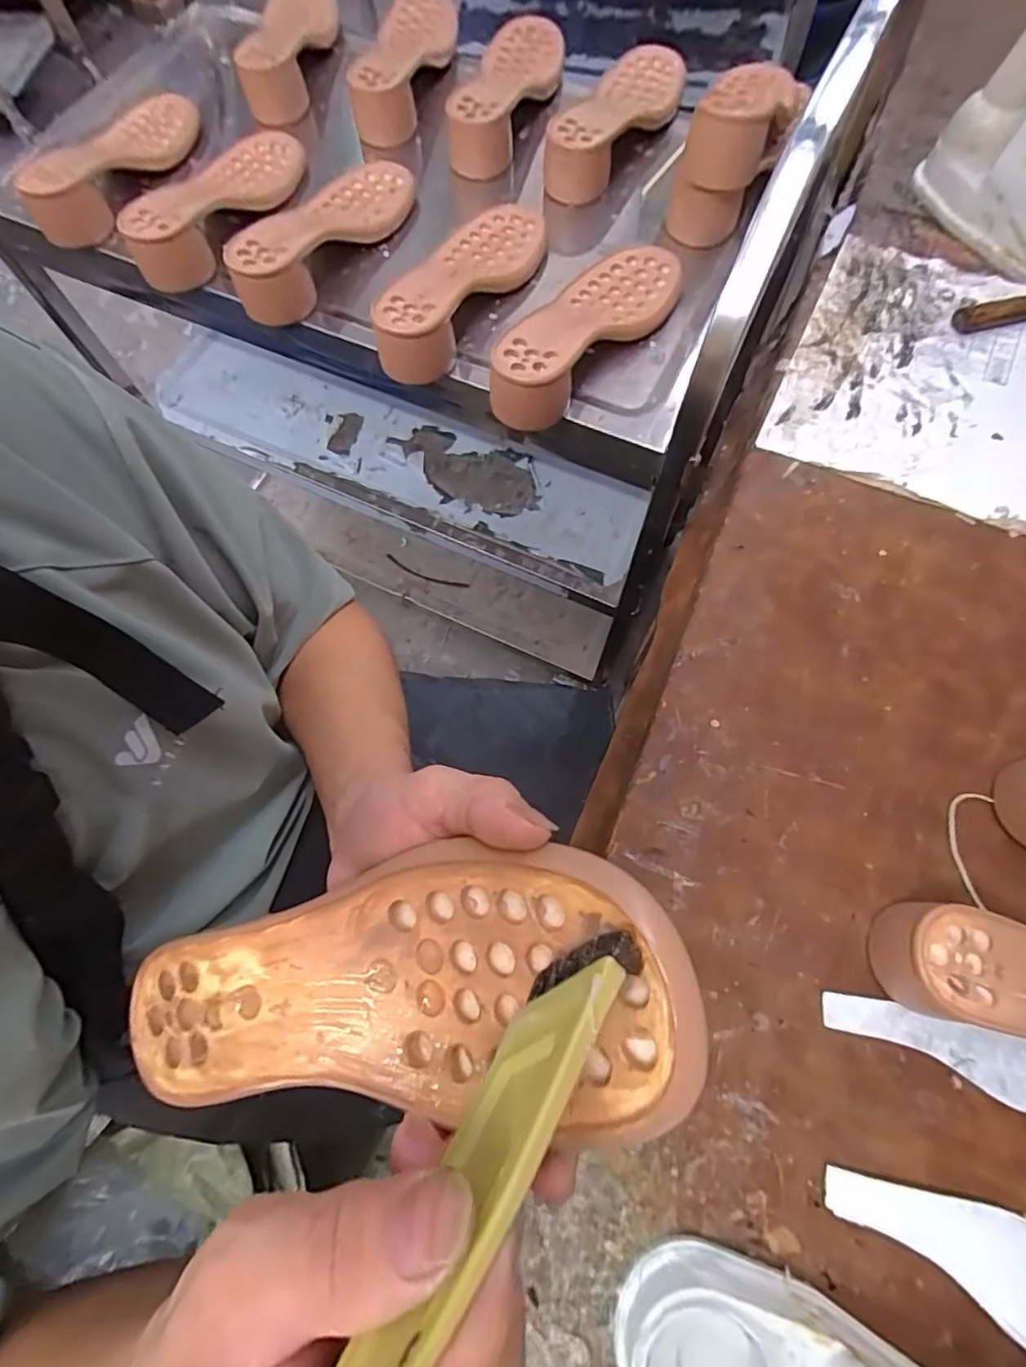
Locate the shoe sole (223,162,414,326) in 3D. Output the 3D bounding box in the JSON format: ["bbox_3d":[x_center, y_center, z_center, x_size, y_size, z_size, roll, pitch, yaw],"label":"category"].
[{"bbox_3d":[-0.183,-0.439,0.542,0.094,0.050,0.239,27,73,11],"label":"shoe sole"}]

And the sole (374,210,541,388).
[{"bbox_3d":[-0.047,-0.372,0.514,0.086,0.050,0.233,25,73,10],"label":"sole"}]

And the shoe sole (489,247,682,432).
[{"bbox_3d":[0.063,-0.316,0.489,0.087,0.048,0.239,37,75,13],"label":"shoe sole"}]

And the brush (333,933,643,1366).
[{"bbox_3d":[-0.011,0.112,0.129,0.007,0.031,0.128,51,52,-8],"label":"brush"}]

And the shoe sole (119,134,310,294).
[{"bbox_3d":[-0.296,-0.486,0.564,0.083,0.052,0.235,22,72,9],"label":"shoe sole"}]

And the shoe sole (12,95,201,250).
[{"bbox_3d":[-0.422,-0.566,0.598,0.083,0.066,0.236,12,71,6],"label":"shoe sole"}]

